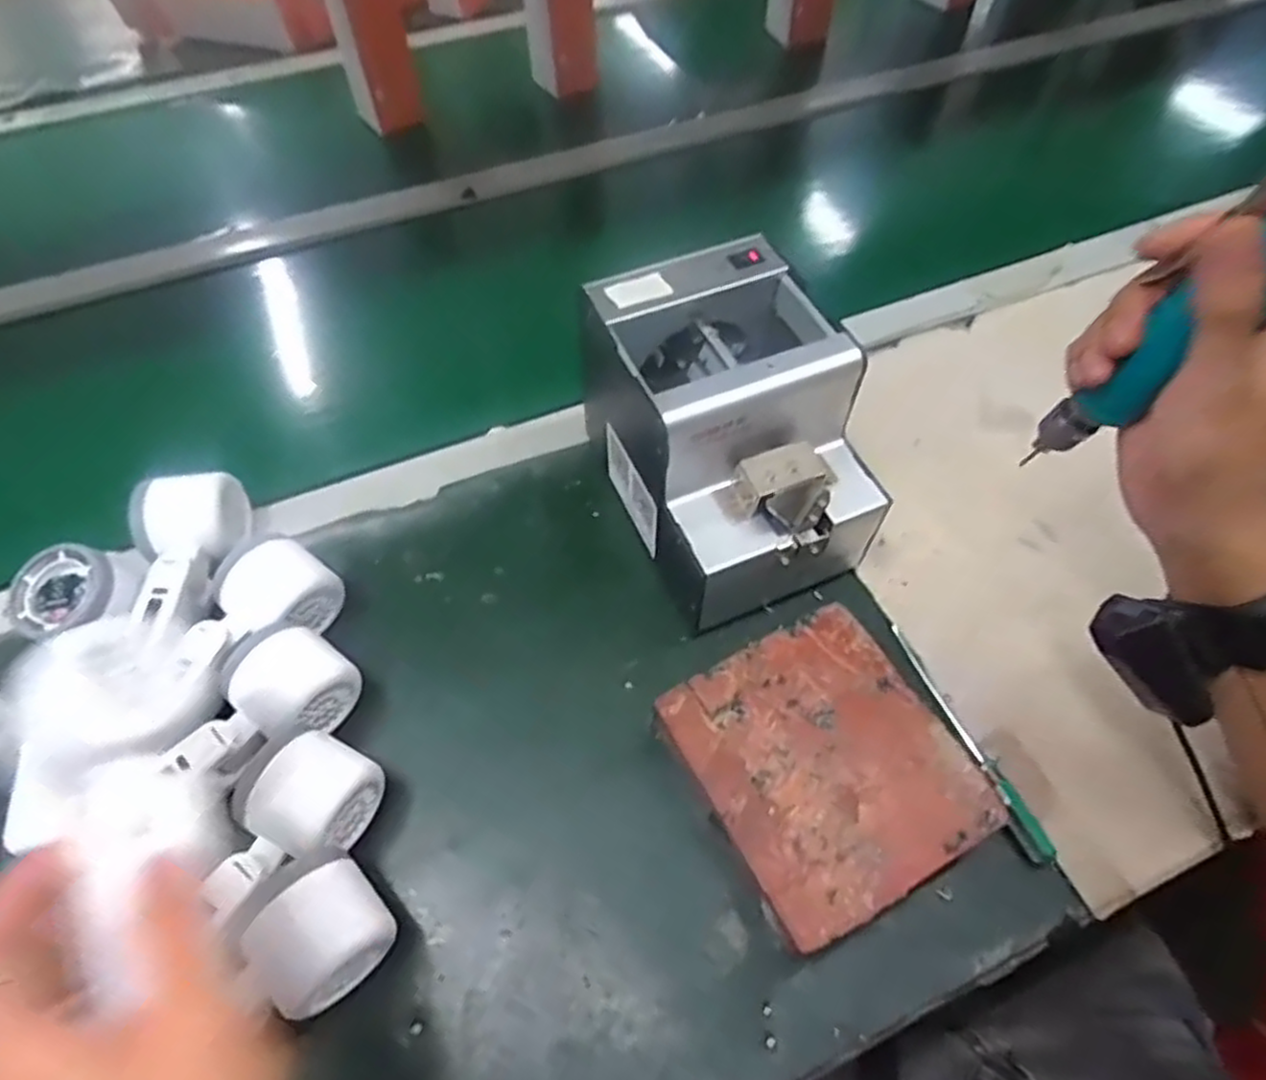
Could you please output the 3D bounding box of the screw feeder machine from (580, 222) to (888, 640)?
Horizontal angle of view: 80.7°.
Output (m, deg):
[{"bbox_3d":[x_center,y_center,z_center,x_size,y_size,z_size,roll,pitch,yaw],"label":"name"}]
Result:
[{"bbox_3d":[0.059,-0.064,0.470,0.126,0.157,0.174,-21,58,-12],"label":"screw feeder machine"}]

